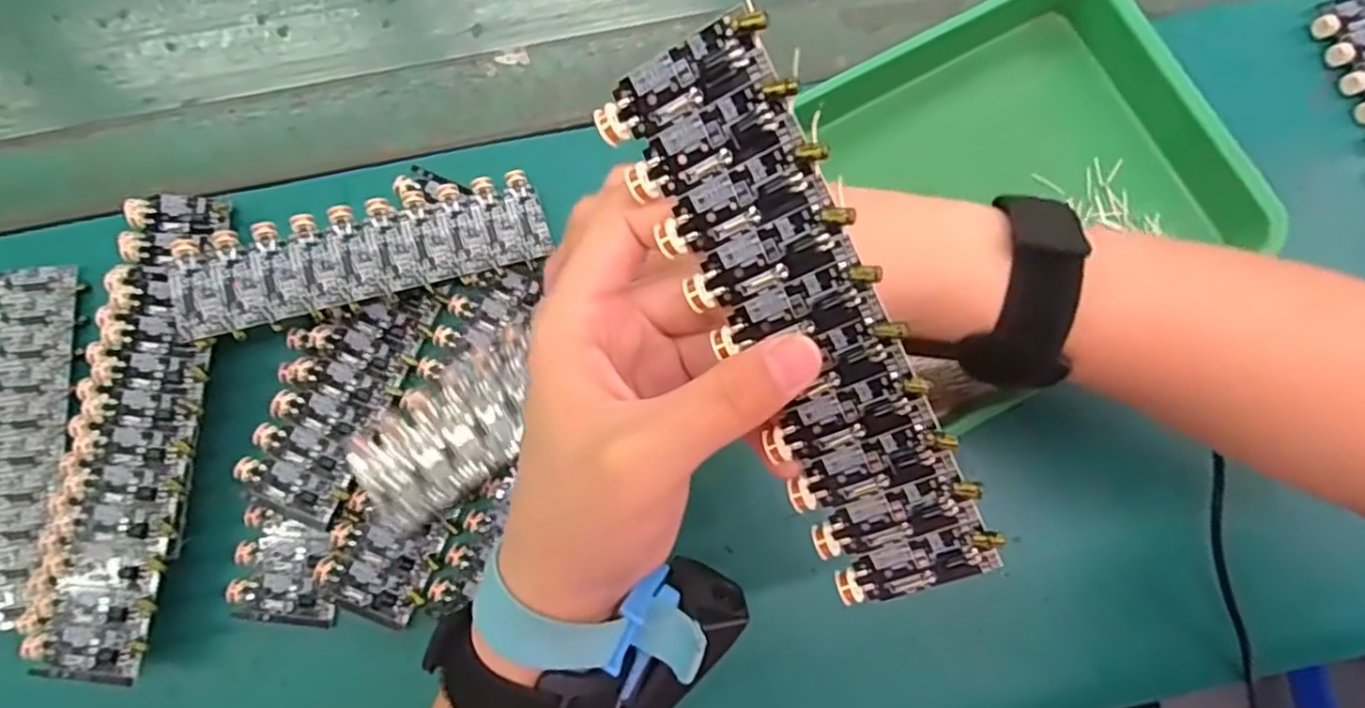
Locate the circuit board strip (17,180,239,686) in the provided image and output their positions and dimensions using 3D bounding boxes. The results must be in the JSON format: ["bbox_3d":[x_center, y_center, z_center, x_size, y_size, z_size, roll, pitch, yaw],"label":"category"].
[{"bbox_3d":[-0.229,0.027,0.304,0.054,0.020,0.201,3,77,1],"label":"circuit board strip"}]

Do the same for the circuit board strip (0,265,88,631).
[{"bbox_3d":[-0.287,0.037,0.310,0.044,0.011,0.151,-6,77,-1],"label":"circuit board strip"}]

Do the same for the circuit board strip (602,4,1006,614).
[{"bbox_3d":[0.032,-0.004,0.184,0.043,0.004,0.152,-24,102,20],"label":"circuit board strip"}]

